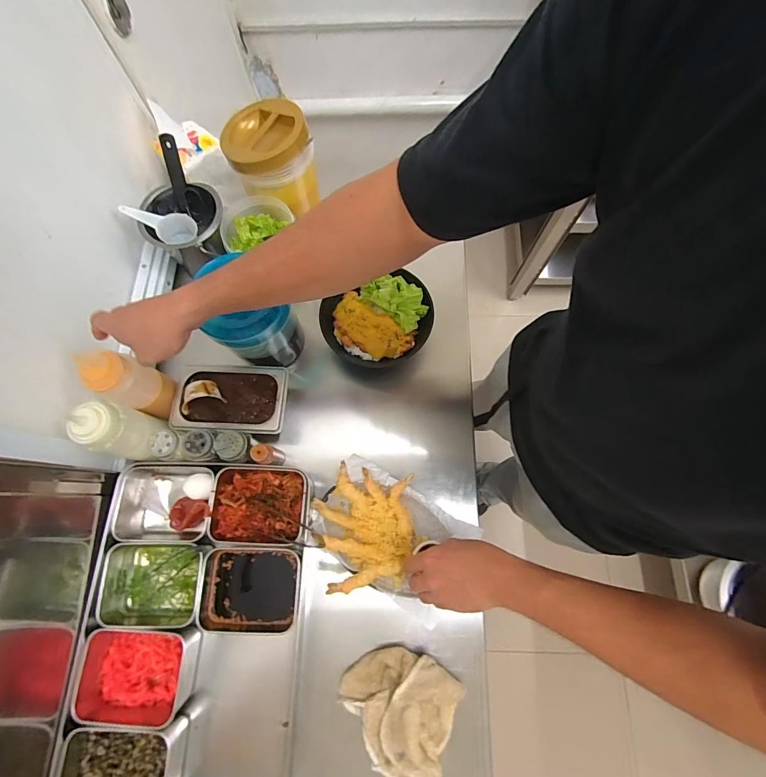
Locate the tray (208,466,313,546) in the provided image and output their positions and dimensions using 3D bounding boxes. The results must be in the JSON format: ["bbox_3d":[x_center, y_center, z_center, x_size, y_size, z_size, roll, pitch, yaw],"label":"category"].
[{"bbox_3d":[-0.176,0.174,0.561,0.140,0.065,0.108,-1,74,0],"label":"tray"}]

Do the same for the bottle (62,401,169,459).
[{"bbox_3d":[-0.351,0.055,0.500,0.059,0.112,0.068,17,75,6],"label":"bottle"}]

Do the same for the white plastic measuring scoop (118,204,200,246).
[{"bbox_3d":[-0.367,-0.270,0.624,0.100,0.060,0.035,0,74,1],"label":"white plastic measuring scoop"}]

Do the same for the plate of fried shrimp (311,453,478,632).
[{"bbox_3d":[0.003,0.214,0.541,0.215,0.067,0.162,29,76,9],"label":"plate of fried shrimp"}]

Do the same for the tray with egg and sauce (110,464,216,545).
[{"bbox_3d":[-0.329,0.175,0.575,0.164,0.079,0.105,0,74,1],"label":"tray with egg and sauce"}]

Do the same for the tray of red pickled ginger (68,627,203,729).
[{"bbox_3d":[-0.328,0.378,0.507,0.139,0.065,0.106,5,74,2],"label":"tray of red pickled ginger"}]

